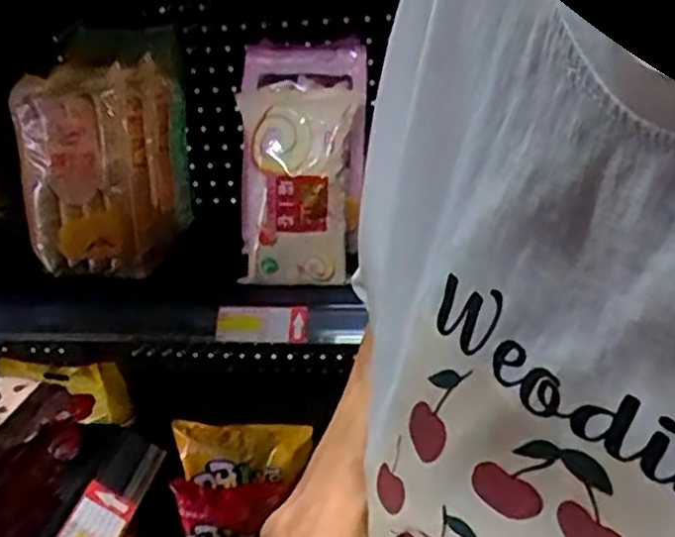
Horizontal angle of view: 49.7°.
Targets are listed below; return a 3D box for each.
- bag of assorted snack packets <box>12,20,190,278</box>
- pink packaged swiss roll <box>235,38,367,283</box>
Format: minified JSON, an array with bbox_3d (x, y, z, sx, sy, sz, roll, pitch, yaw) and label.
[{"bbox_3d":[-0.251,-0.125,0.806,0.110,0.228,0.186,1,25,12],"label":"bag of assorted snack packets"},{"bbox_3d":[-0.043,-0.120,0.756,0.135,0.269,0.078,1,-8,12],"label":"pink packaged swiss roll"}]

